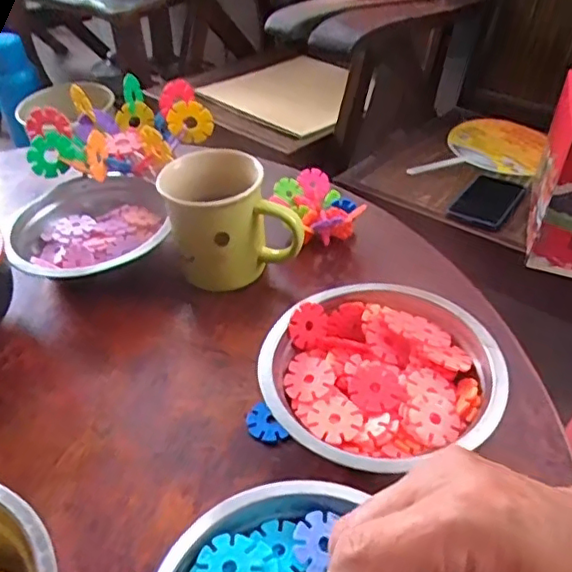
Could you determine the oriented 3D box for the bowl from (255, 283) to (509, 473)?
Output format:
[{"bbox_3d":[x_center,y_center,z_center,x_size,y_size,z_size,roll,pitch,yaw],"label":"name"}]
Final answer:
[{"bbox_3d":[0.056,0.061,0.382,0.141,0.044,0.133,-2,42,2],"label":"bowl"}]

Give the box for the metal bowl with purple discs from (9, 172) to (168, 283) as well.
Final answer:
[{"bbox_3d":[-0.166,-0.044,0.526,0.134,0.042,0.129,-4,42,-1],"label":"metal bowl with purple discs"}]

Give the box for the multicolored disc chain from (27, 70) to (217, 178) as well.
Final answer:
[{"bbox_3d":[-0.164,-0.153,0.588,0.163,0.048,0.145,-16,44,-14],"label":"multicolored disc chain"}]

